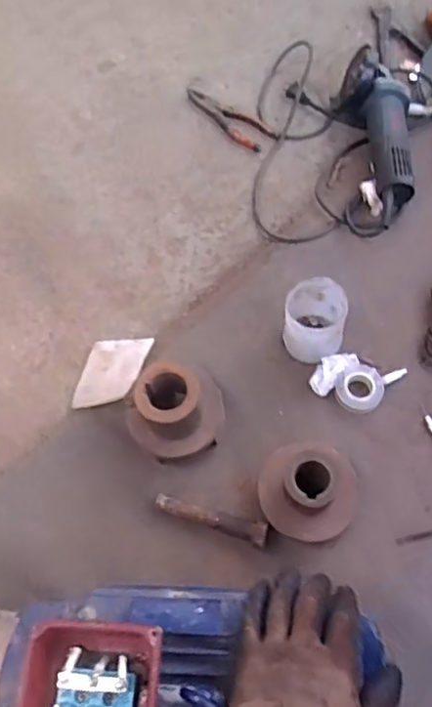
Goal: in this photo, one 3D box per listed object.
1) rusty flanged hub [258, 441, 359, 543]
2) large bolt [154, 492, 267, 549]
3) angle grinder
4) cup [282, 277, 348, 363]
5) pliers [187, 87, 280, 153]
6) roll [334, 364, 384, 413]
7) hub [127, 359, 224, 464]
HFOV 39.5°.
[{"bbox_3d":[0.107,0.152,0.687,0.112,0.091,0.106,-1,64,3],"label":"rusty flanged hub"},{"bbox_3d":[-0.007,0.197,0.709,0.137,0.022,0.028,14,65,10],"label":"large bolt"},{"bbox_3d":[0.252,-0.338,0.939,0.112,0.092,0.318,1,64,4],"label":"angle grinder"},{"bbox_3d":[0.128,-0.042,0.775,0.075,0.080,0.079,-1,64,3],"label":"cup"},{"bbox_3d":[0.023,-0.410,1.036,0.061,0.021,0.184,-40,68,-15],"label":"pliers"},{"bbox_3d":[0.187,0.044,0.773,0.060,0.019,0.059,-1,64,3],"label":"roll"},{"bbox_3d":[-0.049,0.069,0.735,0.103,0.092,0.116,41,73,20],"label":"hub"}]

